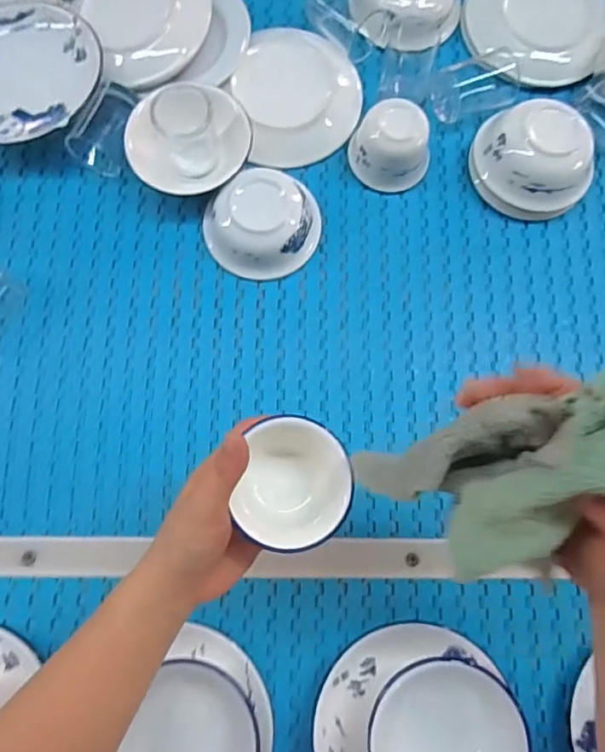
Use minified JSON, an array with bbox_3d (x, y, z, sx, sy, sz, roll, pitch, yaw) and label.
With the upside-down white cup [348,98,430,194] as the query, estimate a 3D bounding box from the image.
[{"bbox_3d":[0.083,-0.214,0.515,0.074,0.057,0.067,18,78,3],"label":"upside-down white cup"}]

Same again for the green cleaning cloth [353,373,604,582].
[{"bbox_3d":[0.100,0.049,0.257,0.159,0.049,0.070,-22,75,35],"label":"green cleaning cloth"}]

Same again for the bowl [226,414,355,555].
[{"bbox_3d":[-0.005,0.067,0.346,0.066,0.047,0.078,10,78,1],"label":"bowl"}]

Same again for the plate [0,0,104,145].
[{"bbox_3d":[-0.266,-0.291,0.521,0.149,0.023,0.145,1,77,-3],"label":"plate"}]

